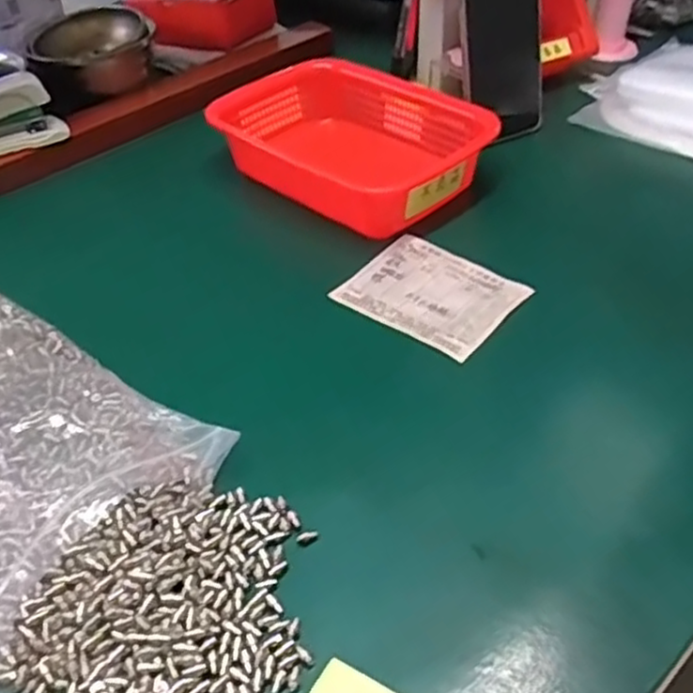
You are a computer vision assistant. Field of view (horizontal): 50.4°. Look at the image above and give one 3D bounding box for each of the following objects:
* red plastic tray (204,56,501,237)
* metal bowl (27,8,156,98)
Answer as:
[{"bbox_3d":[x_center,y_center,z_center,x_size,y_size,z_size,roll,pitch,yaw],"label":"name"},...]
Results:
[{"bbox_3d":[0.002,-0.175,0.616,0.221,0.042,0.157,27,52,26],"label":"red plastic tray"},{"bbox_3d":[-0.251,-0.291,0.739,0.121,0.059,0.104,-15,43,-14],"label":"metal bowl"}]

